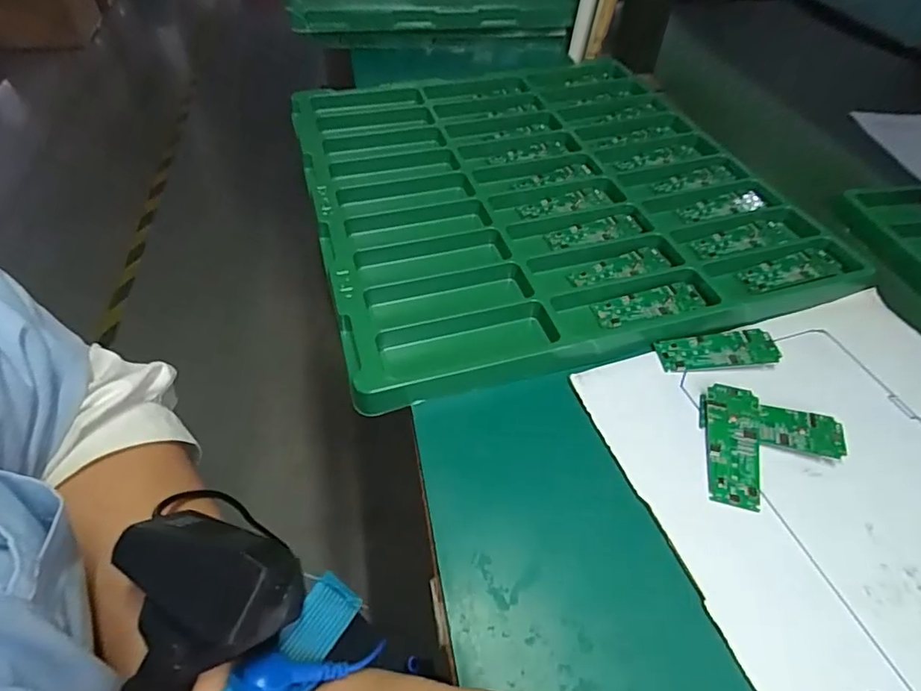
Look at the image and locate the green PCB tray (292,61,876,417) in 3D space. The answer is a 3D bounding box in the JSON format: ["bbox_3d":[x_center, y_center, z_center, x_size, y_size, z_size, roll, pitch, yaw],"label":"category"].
[{"bbox_3d":[0.058,-0.144,0.448,0.362,0.021,0.388,-14,52,-11],"label":"green PCB tray"}]

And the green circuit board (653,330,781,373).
[{"bbox_3d":[0.163,0.003,0.333,0.072,0.007,0.024,-1,49,-5],"label":"green circuit board"}]

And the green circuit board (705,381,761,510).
[{"bbox_3d":[0.151,0.054,0.291,0.028,0.006,0.072,15,50,9],"label":"green circuit board"}]

